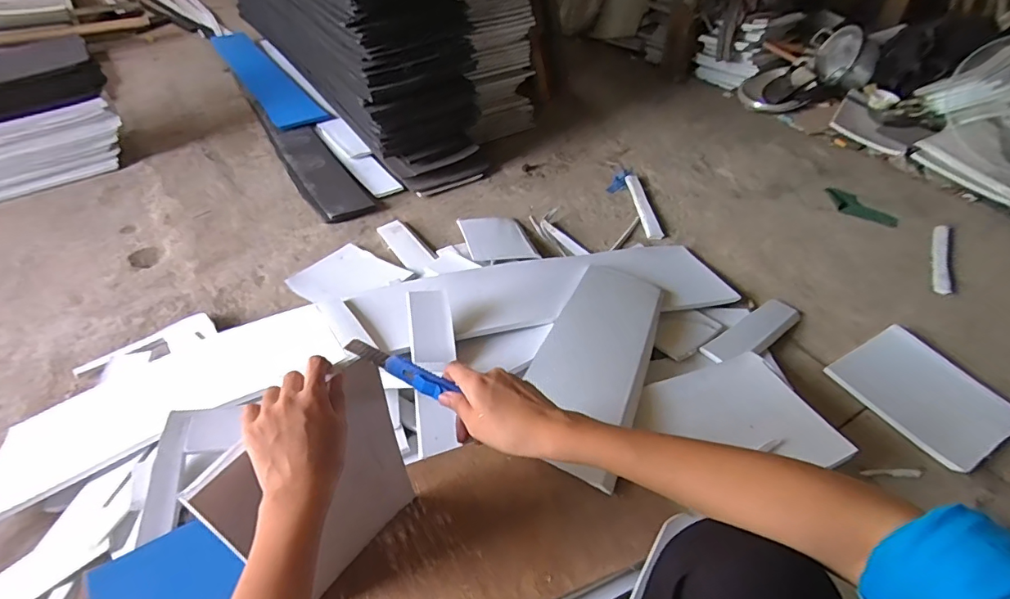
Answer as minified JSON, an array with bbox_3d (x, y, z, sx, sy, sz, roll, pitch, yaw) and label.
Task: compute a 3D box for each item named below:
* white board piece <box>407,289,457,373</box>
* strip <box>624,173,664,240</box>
[{"bbox_3d":[-0.123,0.049,0.810,0.069,0.009,0.149,-12,61,2],"label":"white board piece"},{"bbox_3d":[0.364,-0.260,1.296,0.038,0.023,0.286,-3,46,-4],"label":"strip"}]

